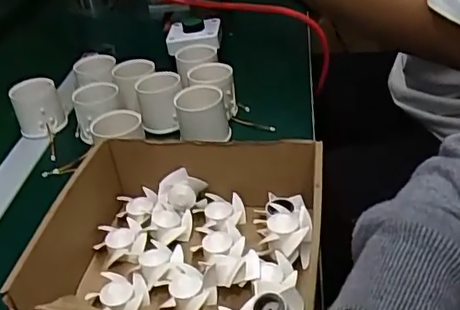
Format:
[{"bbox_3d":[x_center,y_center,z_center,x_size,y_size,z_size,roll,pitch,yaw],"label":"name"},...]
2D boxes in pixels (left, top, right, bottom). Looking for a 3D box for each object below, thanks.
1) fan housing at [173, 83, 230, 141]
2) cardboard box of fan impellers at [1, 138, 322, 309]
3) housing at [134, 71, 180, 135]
[{"bbox_3d":[-0.029,-0.043,0.618,0.055,0.054,0.051,-11,34,-4],"label":"fan housing"},{"bbox_3d":[-0.032,0.069,0.429,0.188,0.072,0.199,0,34,11],"label":"cardboard box of fan impellers"},{"bbox_3d":[-0.078,-0.060,0.645,0.047,0.054,0.058,-10,34,-3],"label":"housing"}]

